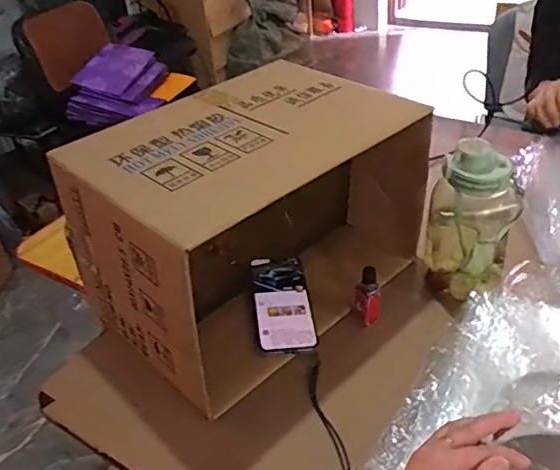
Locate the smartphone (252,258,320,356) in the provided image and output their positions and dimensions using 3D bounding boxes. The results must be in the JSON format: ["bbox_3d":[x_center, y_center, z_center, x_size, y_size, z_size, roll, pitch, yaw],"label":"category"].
[{"bbox_3d":[0.002,0.089,0.759,0.075,0.010,0.152,-3,44,-8],"label":"smartphone"}]

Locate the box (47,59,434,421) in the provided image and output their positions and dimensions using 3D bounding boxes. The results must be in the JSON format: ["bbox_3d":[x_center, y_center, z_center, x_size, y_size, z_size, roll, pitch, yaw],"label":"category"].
[{"bbox_3d":[-0.031,-0.021,0.758,0.408,0.265,0.286,-31,42,-30],"label":"box"}]

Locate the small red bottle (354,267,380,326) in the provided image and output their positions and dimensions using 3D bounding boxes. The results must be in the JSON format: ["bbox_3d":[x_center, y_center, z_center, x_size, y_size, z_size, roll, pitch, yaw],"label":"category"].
[{"bbox_3d":[0.113,0.078,0.731,0.032,0.076,0.030,-1,36,8],"label":"small red bottle"}]

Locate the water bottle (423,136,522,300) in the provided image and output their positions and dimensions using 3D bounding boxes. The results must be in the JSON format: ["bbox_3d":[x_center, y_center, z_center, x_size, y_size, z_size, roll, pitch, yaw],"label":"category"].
[{"bbox_3d":[0.245,-0.012,0.729,0.111,0.207,0.096,5,37,16],"label":"water bottle"}]

